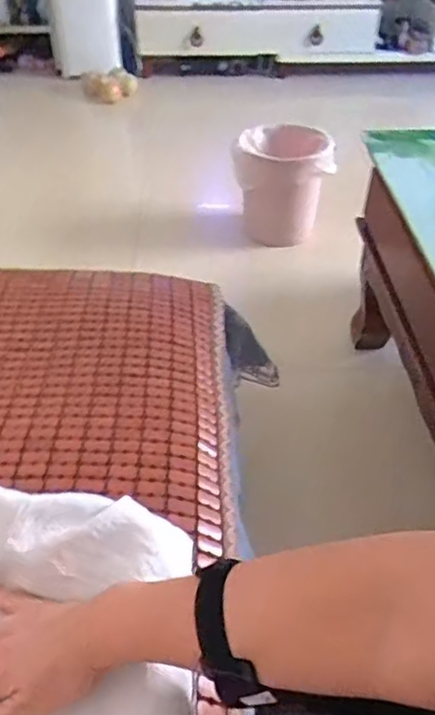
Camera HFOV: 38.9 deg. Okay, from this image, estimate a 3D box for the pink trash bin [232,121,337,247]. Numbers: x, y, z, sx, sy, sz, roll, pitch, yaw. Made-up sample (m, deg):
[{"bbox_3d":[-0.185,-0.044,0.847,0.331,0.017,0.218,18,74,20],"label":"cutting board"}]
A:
[{"bbox_3d":[0.187,-0.486,1.741,0.249,0.332,0.204,13,42,14],"label":"pink trash bin"}]

